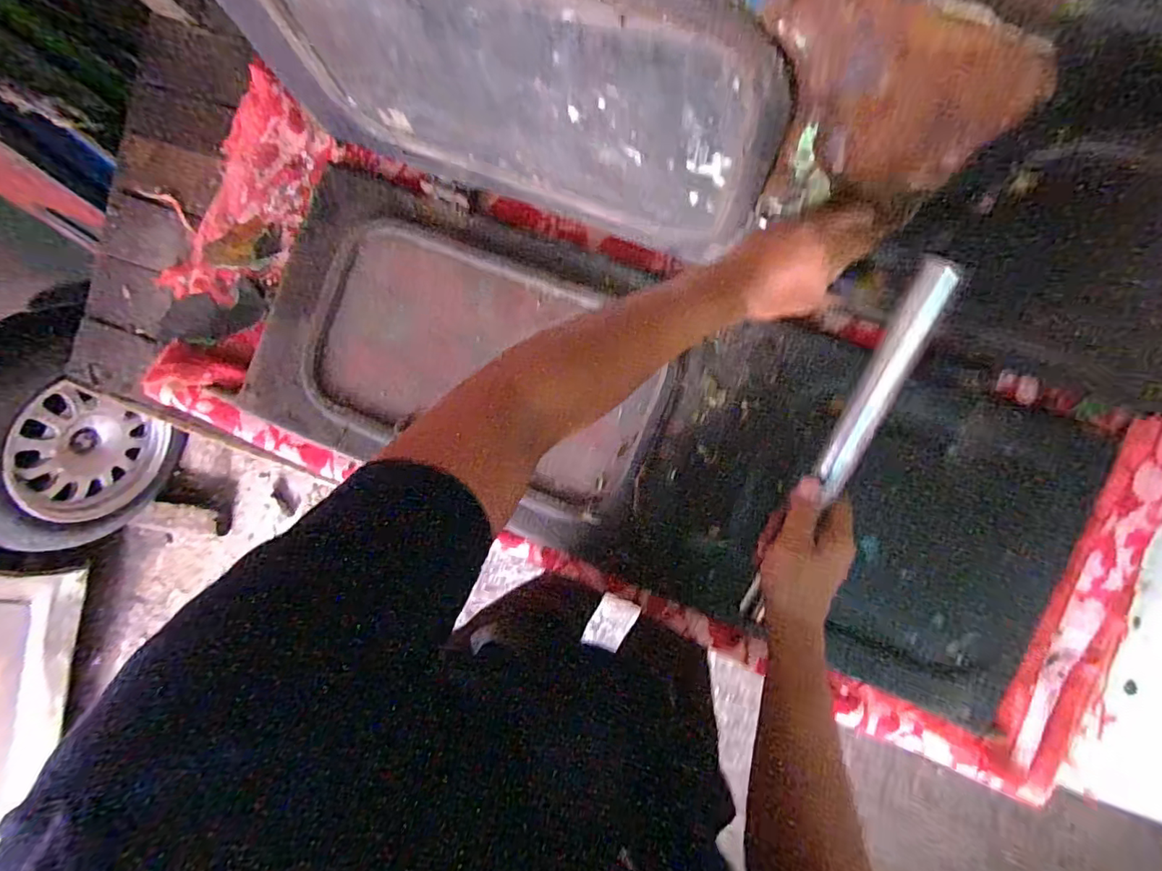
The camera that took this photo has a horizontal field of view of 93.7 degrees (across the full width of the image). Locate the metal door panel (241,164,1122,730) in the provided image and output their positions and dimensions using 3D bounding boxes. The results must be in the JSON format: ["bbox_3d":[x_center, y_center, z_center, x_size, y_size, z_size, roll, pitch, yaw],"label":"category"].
[{"bbox_3d":[0.062,-0.013,0.666,0.994,0.021,0.361,20,93,7],"label":"metal door panel"}]

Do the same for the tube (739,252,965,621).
[{"bbox_3d":[0.208,0.015,0.433,0.025,0.016,0.301,21,114,7],"label":"tube"}]

